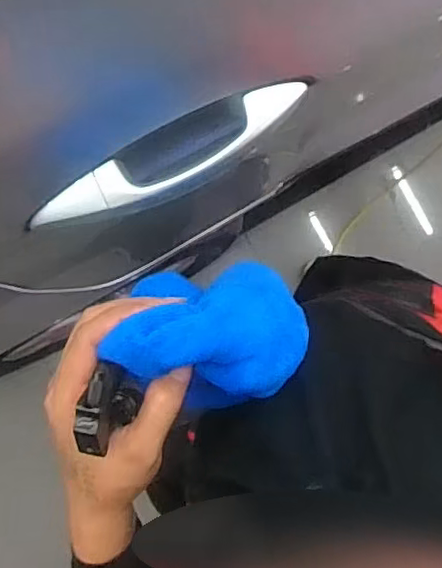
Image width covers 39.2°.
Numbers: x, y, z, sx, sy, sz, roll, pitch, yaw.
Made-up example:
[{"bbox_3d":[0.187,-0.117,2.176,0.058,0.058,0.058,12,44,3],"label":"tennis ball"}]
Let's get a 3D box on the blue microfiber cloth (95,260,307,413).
[{"bbox_3d":[-0.001,0.039,0.407,0.116,0.131,0.091,-8,91,6],"label":"blue microfiber cloth"}]

